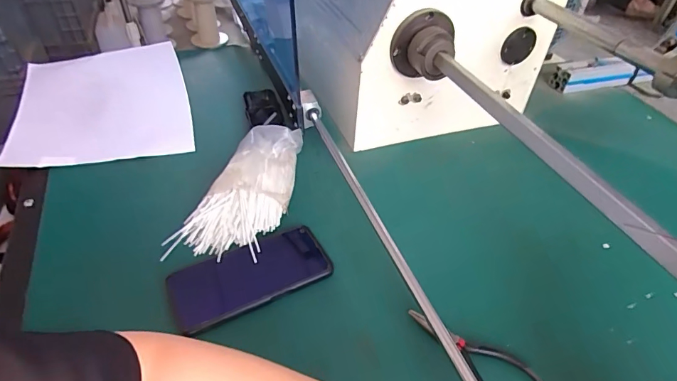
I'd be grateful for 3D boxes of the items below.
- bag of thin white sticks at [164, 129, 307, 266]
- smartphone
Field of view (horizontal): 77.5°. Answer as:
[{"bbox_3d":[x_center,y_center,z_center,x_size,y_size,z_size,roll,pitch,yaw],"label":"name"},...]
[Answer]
[{"bbox_3d":[-0.108,-0.011,0.530,0.106,0.037,0.215,15,44,13],"label":"bag of thin white sticks"},{"bbox_3d":[-0.093,0.090,0.448,0.160,0.015,0.078,-18,46,-22],"label":"smartphone"}]

